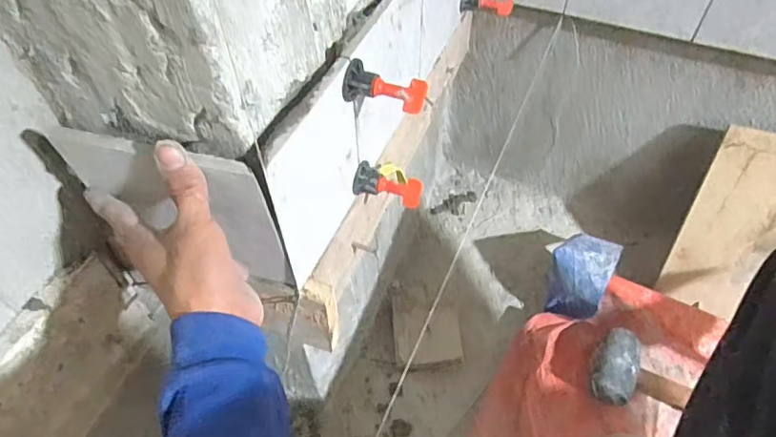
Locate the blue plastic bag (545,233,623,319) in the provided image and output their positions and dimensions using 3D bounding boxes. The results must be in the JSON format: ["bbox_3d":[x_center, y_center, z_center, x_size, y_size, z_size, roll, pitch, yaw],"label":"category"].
[{"bbox_3d":[0.288,0.077,0.826,0.082,0.074,0.134,28,58,20],"label":"blue plastic bag"}]

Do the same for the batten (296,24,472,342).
[{"bbox_3d":[0.029,-0.083,0.623,0.027,0.107,0.496,18,56,14],"label":"batten"}]

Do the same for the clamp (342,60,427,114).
[{"bbox_3d":[-0.001,-0.098,0.412,0.060,0.024,0.027,11,54,9],"label":"clamp"}]

